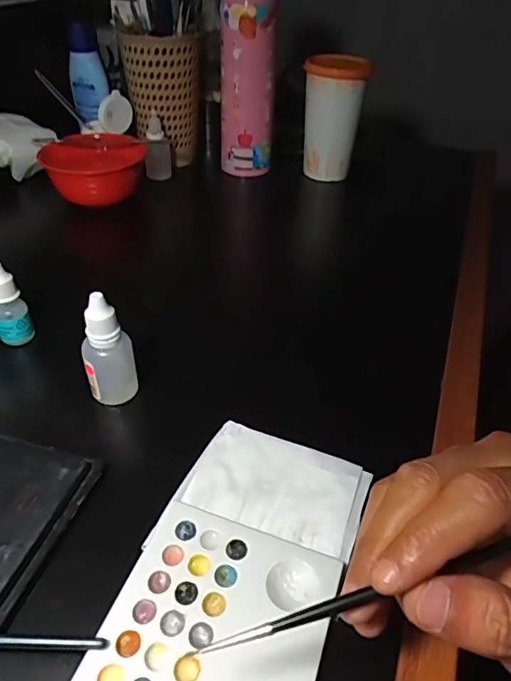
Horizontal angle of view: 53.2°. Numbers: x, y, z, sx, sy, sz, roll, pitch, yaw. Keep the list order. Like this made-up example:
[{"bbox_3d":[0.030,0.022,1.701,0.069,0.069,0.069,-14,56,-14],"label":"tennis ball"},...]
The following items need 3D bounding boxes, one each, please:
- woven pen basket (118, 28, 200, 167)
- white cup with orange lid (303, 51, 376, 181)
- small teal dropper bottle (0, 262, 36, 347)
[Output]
[{"bbox_3d":[-0.109,-0.301,0.616,0.088,0.141,0.106,-2,40,-7],"label":"woven pen basket"},{"bbox_3d":[0.093,-0.271,0.621,0.076,0.130,0.087,8,40,4],"label":"white cup with orange lid"},{"bbox_3d":[-0.174,-0.025,0.358,0.023,0.061,0.018,-19,45,-26],"label":"small teal dropper bottle"}]

